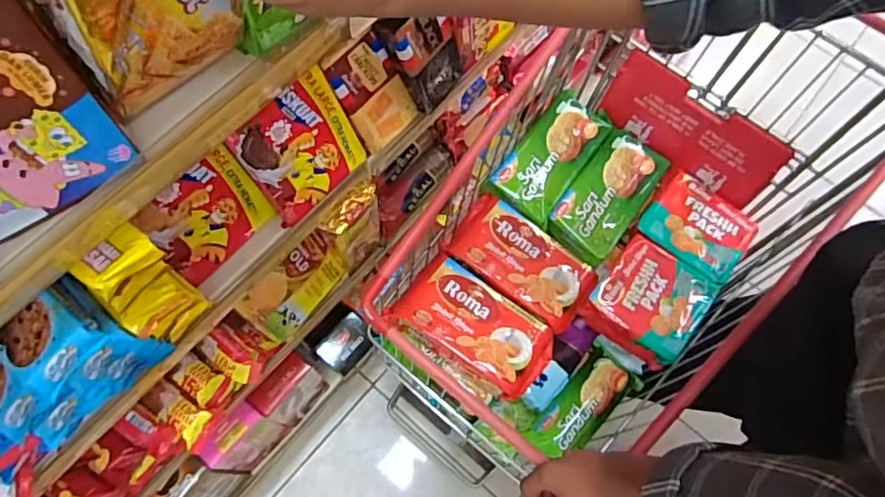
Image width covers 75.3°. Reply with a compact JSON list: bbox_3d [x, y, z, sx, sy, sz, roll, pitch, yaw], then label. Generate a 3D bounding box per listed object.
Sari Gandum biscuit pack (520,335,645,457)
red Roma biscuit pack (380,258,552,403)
[{"bbox_3d":[0.190,0.200,0.755,0.072,0.035,0.181,42,73,12],"label":"Sari Gandum biscuit pack"},{"bbox_3d":[0.041,0.096,0.738,0.196,0.042,0.110,33,71,9],"label":"red Roma biscuit pack"}]

